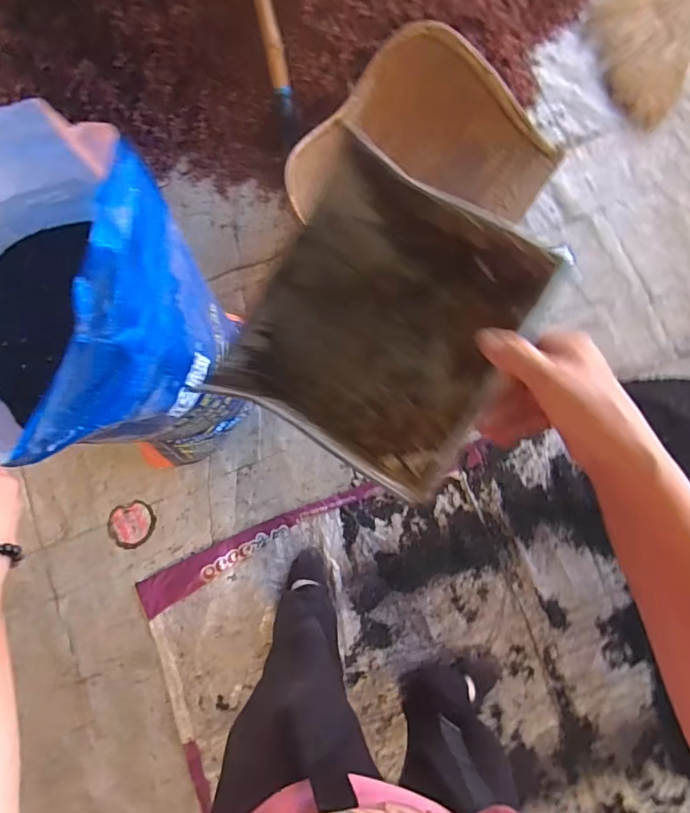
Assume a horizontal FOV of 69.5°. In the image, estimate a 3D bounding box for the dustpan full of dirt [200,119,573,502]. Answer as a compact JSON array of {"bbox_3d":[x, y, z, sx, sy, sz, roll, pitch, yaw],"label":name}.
[{"bbox_3d":[0.028,-0.083,0.415,0.241,0.062,0.247,29,94,18],"label":"dustpan full of dirt"}]

